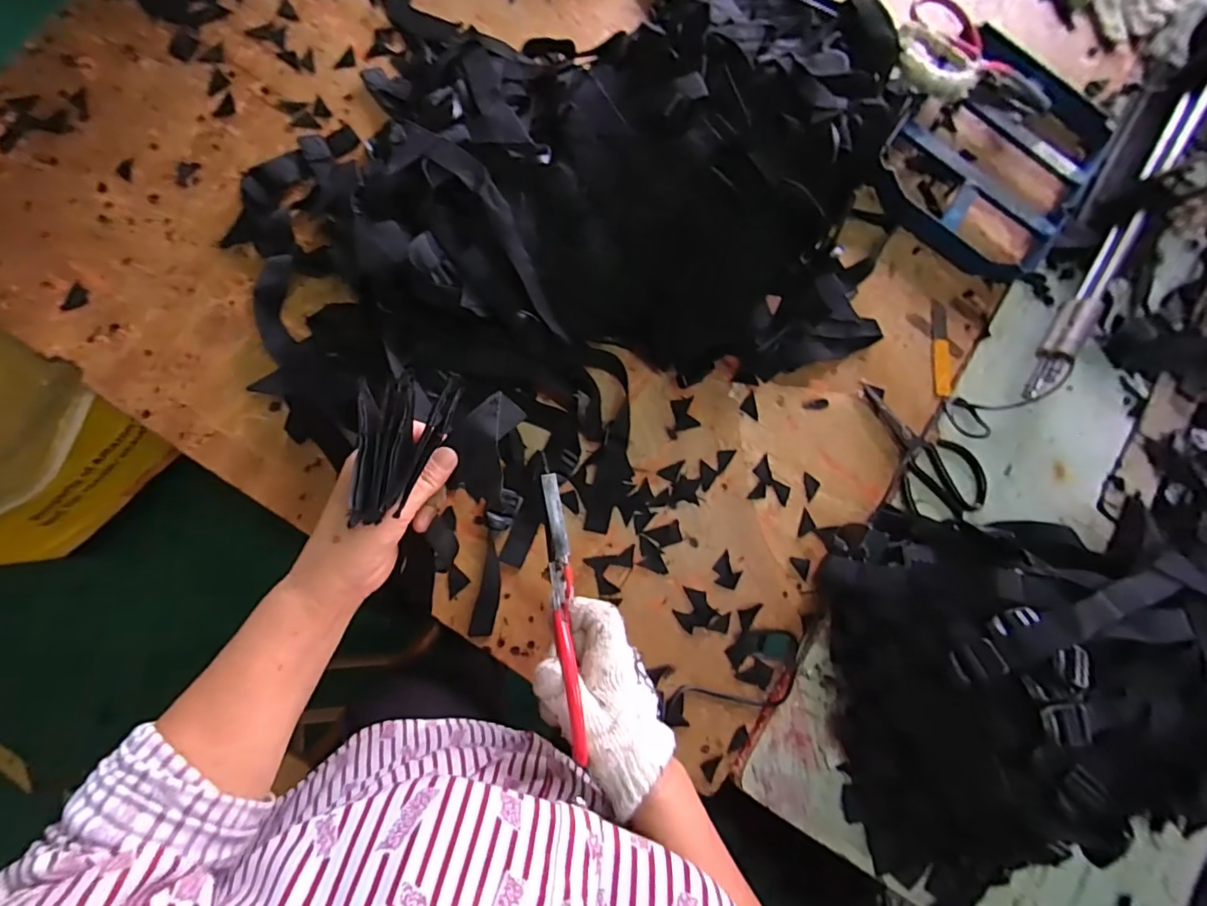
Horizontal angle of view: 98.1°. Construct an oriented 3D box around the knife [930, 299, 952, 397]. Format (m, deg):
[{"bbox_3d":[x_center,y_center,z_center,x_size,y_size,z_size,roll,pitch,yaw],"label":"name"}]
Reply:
[{"bbox_3d":[0.379,-0.118,0.587,0.019,0.004,0.109,1,85,-6],"label":"knife"}]

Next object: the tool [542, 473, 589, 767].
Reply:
[{"bbox_3d":[-0.027,0.109,0.368,0.016,0.069,0.180,-6,81,-2],"label":"tool"}]

